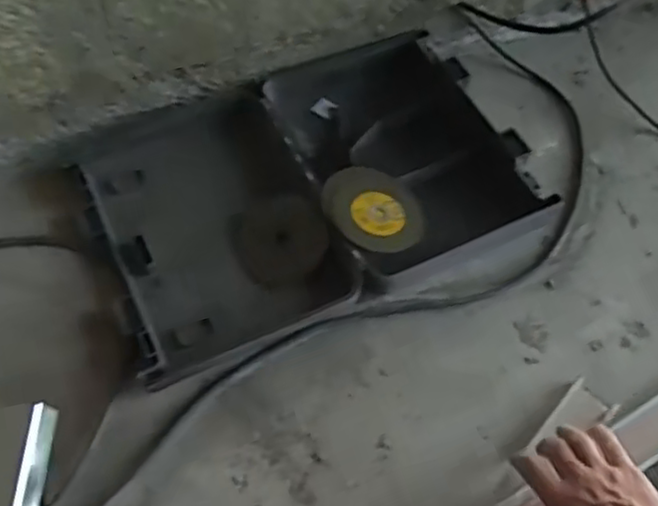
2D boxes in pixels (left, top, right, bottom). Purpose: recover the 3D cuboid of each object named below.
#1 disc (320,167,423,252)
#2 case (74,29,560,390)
[{"bbox_3d":[0.049,-0.050,0.789,0.122,0.010,0.099,37,60,19],"label":"disc"},{"bbox_3d":[-0.035,-0.096,0.821,0.472,0.068,0.334,-21,64,-16],"label":"case"}]

